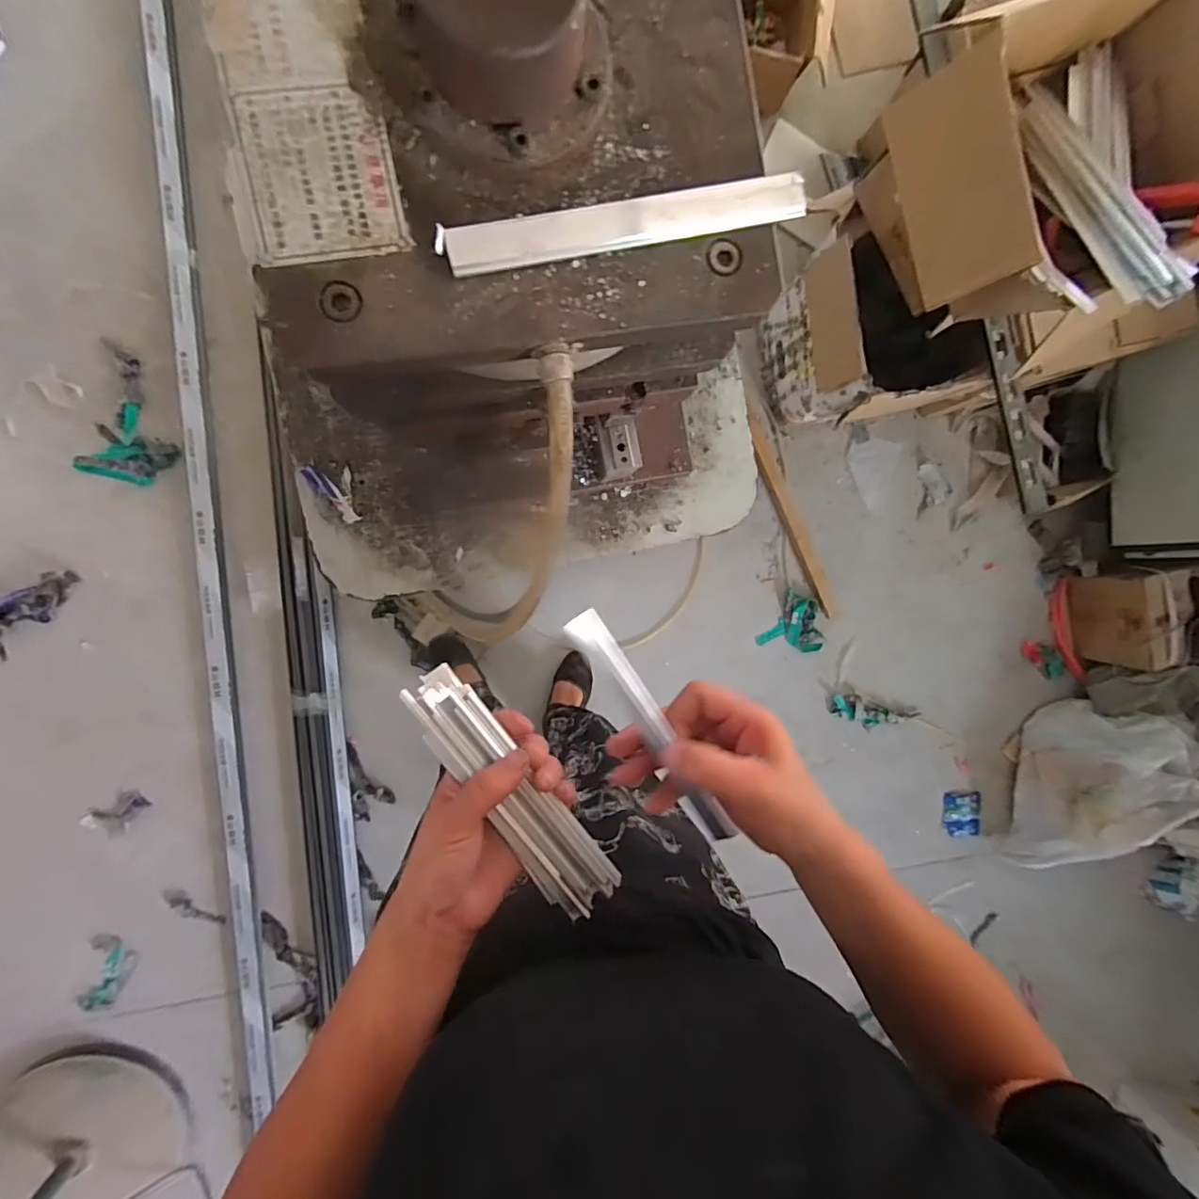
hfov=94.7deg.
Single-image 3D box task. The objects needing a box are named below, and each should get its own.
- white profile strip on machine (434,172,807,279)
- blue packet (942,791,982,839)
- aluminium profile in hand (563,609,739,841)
[{"bbox_3d":[0.014,-0.164,0.240,0.162,0.010,0.021,-14,96,-7],"label":"white profile strip on machine"},{"bbox_3d":[1.022,0.607,1.558,0.106,0.012,0.122,3,81,3],"label":"blue packet"},{"bbox_3d":[0.030,0.077,0.333,0.020,0.007,0.156,-31,87,-5],"label":"aluminium profile in hand"}]

